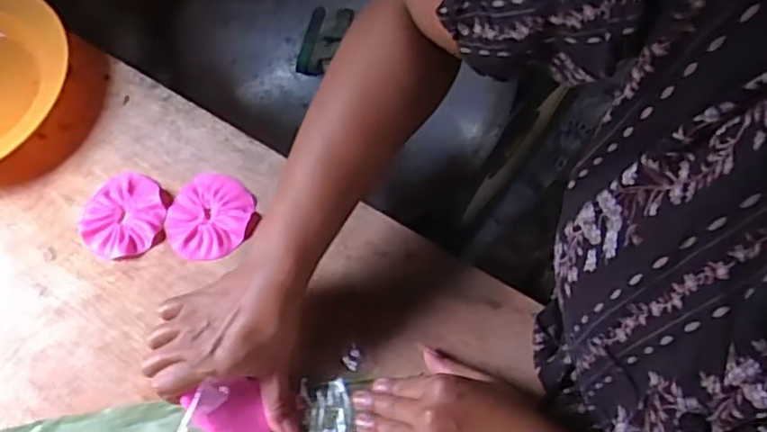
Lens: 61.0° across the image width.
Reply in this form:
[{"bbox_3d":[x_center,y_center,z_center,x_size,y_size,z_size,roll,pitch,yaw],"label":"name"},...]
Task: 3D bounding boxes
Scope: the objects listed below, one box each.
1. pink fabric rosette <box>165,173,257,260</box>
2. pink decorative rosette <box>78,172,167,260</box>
[{"bbox_3d":[-0.153,0.000,0.571,0.074,0.009,0.076,13,66,10],"label":"pink fabric rosette"},{"bbox_3d":[-0.232,-0.001,0.576,0.074,0.004,0.079,-21,65,-6],"label":"pink decorative rosette"}]

